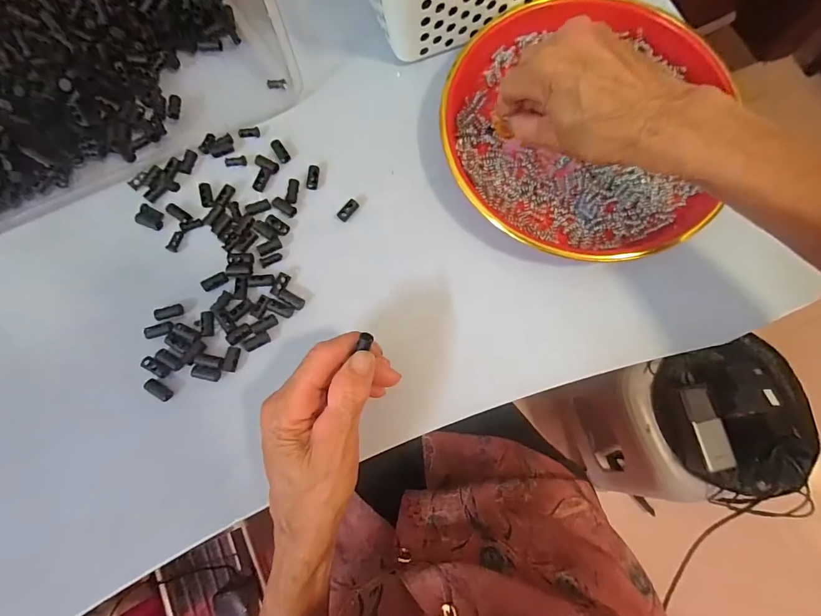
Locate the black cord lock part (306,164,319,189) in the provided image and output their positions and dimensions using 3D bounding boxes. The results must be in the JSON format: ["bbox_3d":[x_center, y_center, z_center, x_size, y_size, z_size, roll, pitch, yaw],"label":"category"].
[{"bbox_3d":[-0.078,-0.105,0.318,0.009,0.004,0.020,3,78,0],"label":"black cord lock part"}]

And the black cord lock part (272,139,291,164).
[{"bbox_3d":[-0.105,-0.127,0.322,0.009,0.004,0.021,-32,80,-7],"label":"black cord lock part"}]

